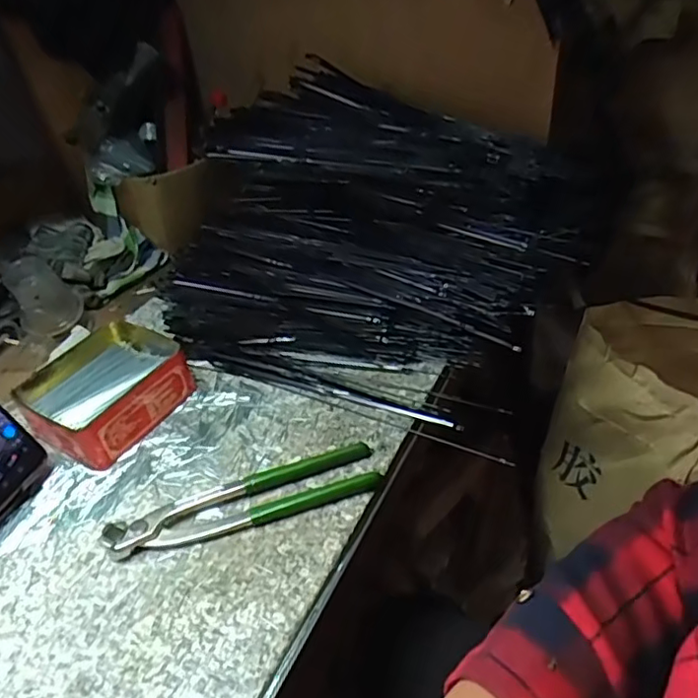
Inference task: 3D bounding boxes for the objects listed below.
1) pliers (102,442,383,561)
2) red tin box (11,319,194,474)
[{"bbox_3d":[-0.077,0.109,0.443,0.196,0.017,0.050,-15,39,-10],"label":"pliers"},{"bbox_3d":[-0.215,0.035,0.531,0.109,0.044,0.128,18,45,28],"label":"red tin box"}]

